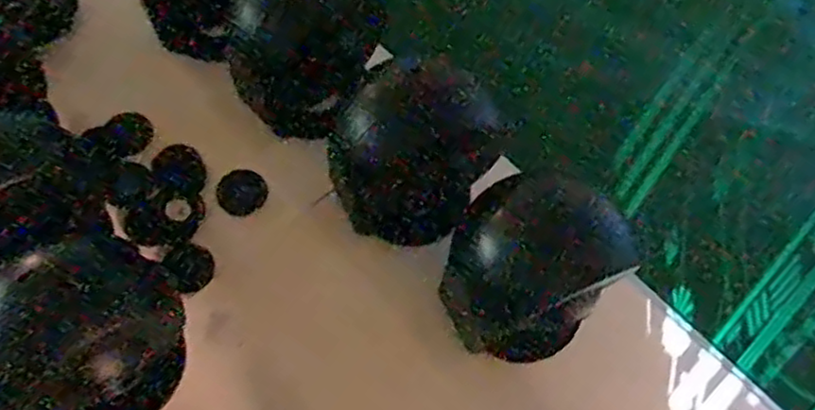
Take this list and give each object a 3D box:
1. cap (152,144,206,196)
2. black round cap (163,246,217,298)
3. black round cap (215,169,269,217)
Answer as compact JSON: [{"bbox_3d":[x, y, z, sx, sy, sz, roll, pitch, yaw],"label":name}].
[{"bbox_3d":[-0.176,-0.025,0.532,0.038,0.015,0.043,-15,65,-11],"label":"cap"},{"bbox_3d":[-0.159,0.047,0.502,0.036,0.005,0.038,2,63,-3],"label":"black round cap"},{"bbox_3d":[-0.128,-0.010,0.529,0.035,0.007,0.037,2,63,-3],"label":"black round cap"}]

